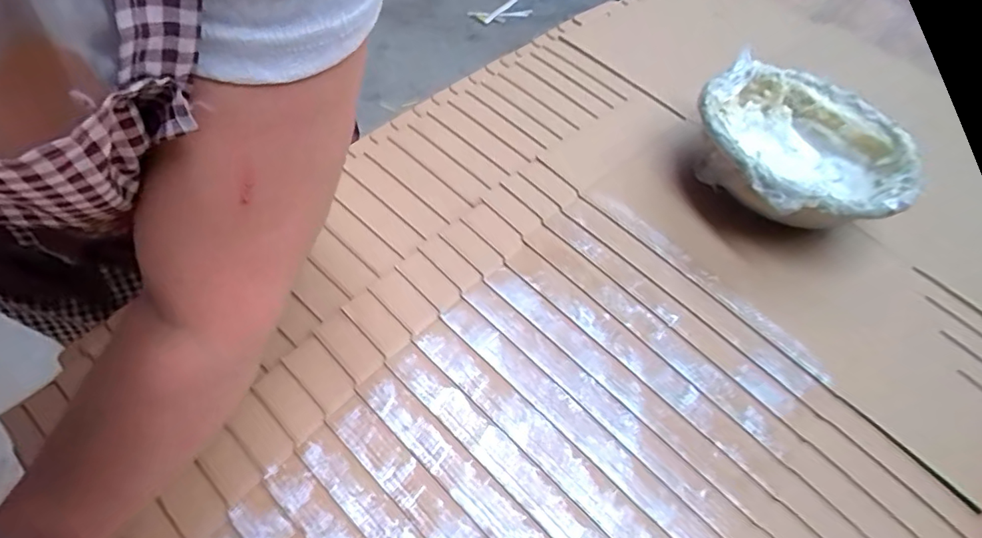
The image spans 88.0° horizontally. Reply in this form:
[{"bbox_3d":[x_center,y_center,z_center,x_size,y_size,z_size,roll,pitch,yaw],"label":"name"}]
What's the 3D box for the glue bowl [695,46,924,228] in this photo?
[{"bbox_3d":[0.288,-0.114,0.482,0.187,0.094,0.190,0,62,-1],"label":"glue bowl"}]

